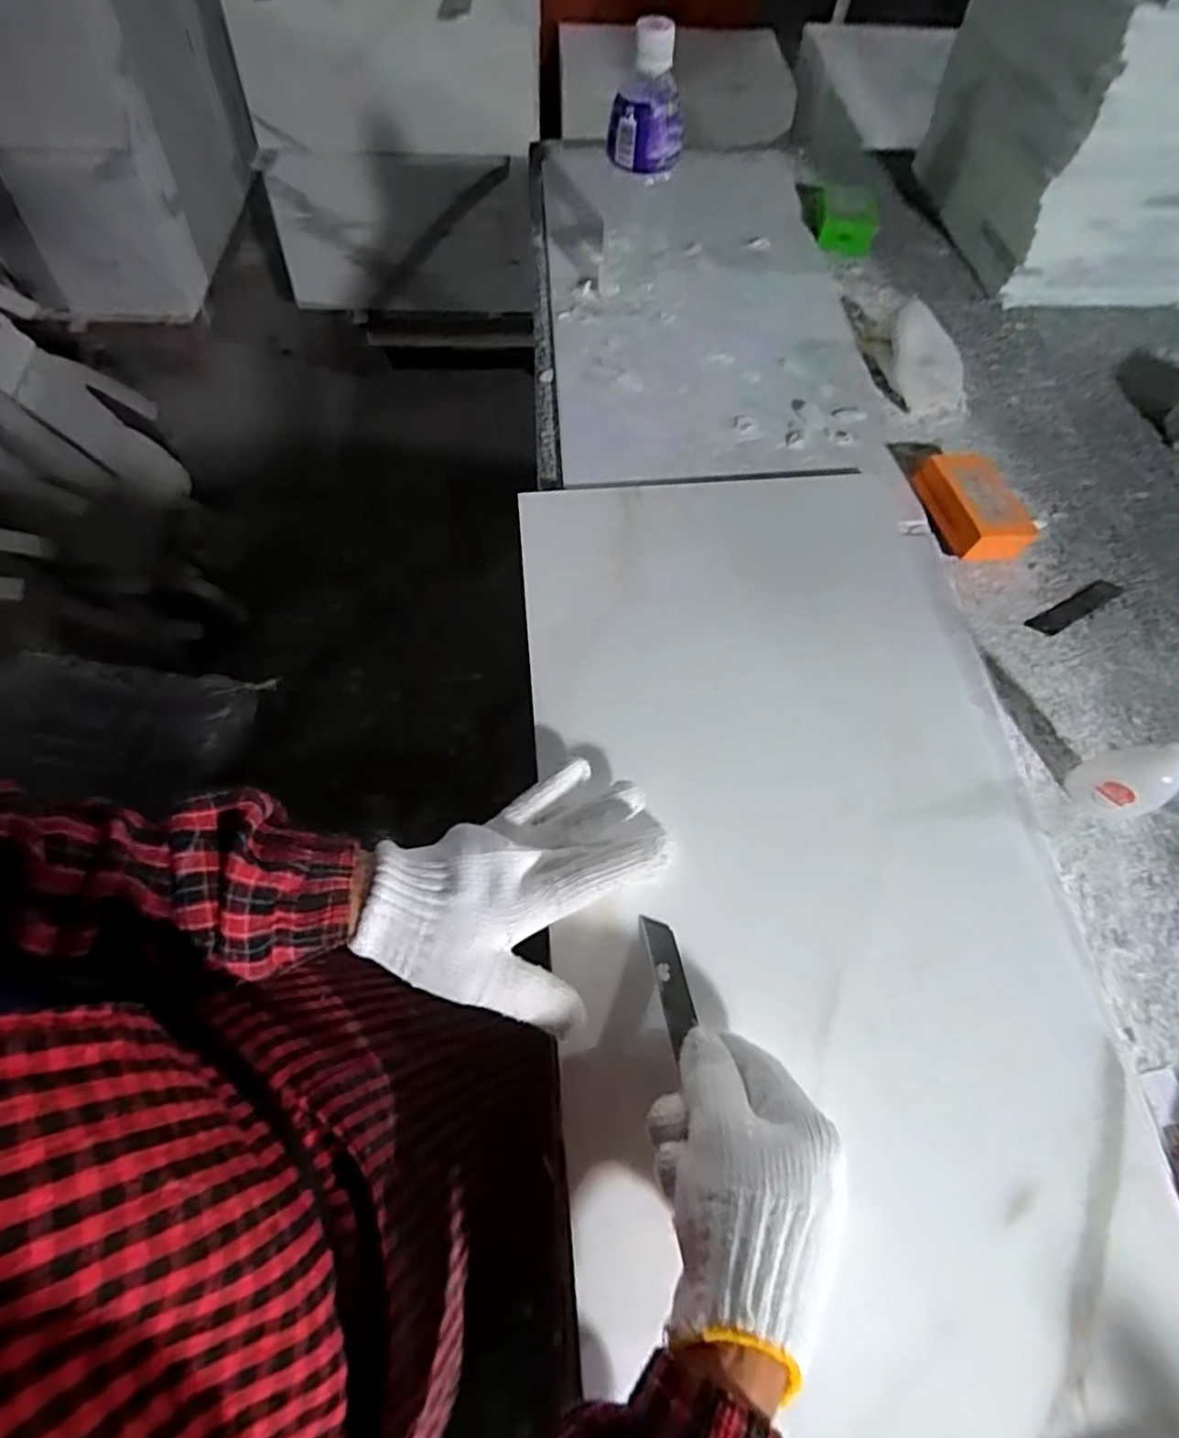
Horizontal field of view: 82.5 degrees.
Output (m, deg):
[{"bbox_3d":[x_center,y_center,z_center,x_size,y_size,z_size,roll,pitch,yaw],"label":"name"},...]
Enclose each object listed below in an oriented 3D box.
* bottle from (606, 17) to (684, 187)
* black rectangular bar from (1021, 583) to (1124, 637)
[{"bbox_3d":[0.046,-0.481,0.528,0.060,0.093,0.051,8,61,2],"label":"bottle"},{"bbox_3d":[0.388,-0.090,0.536,0.096,0.004,0.020,-27,68,-16],"label":"black rectangular bar"}]

